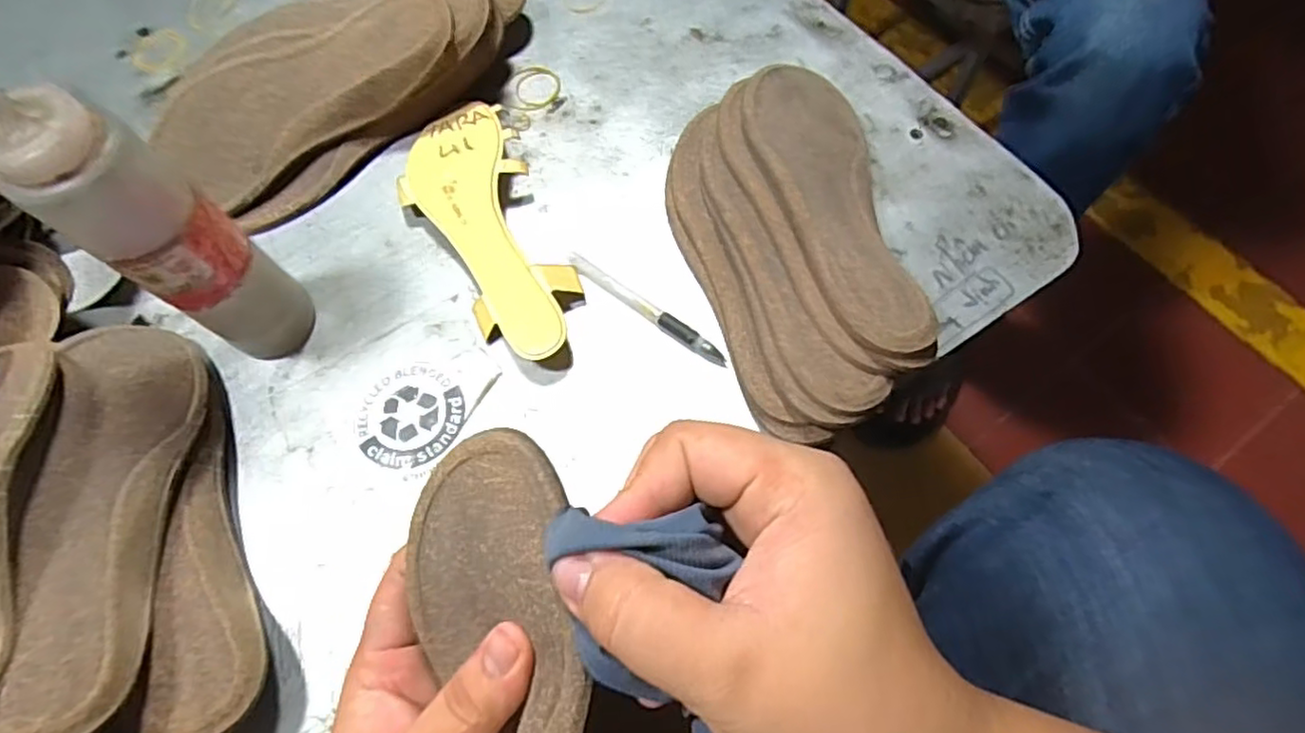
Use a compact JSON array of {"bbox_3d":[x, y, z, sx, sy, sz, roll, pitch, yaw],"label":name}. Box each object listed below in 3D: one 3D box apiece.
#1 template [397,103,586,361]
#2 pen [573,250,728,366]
[{"bbox_3d":[-0.115,-0.095,0.464,0.087,0.025,0.216,-22,67,-7],"label":"template"},{"bbox_3d":[-0.005,-0.038,0.442,0.128,0.006,0.011,35,72,16],"label":"pen"}]

